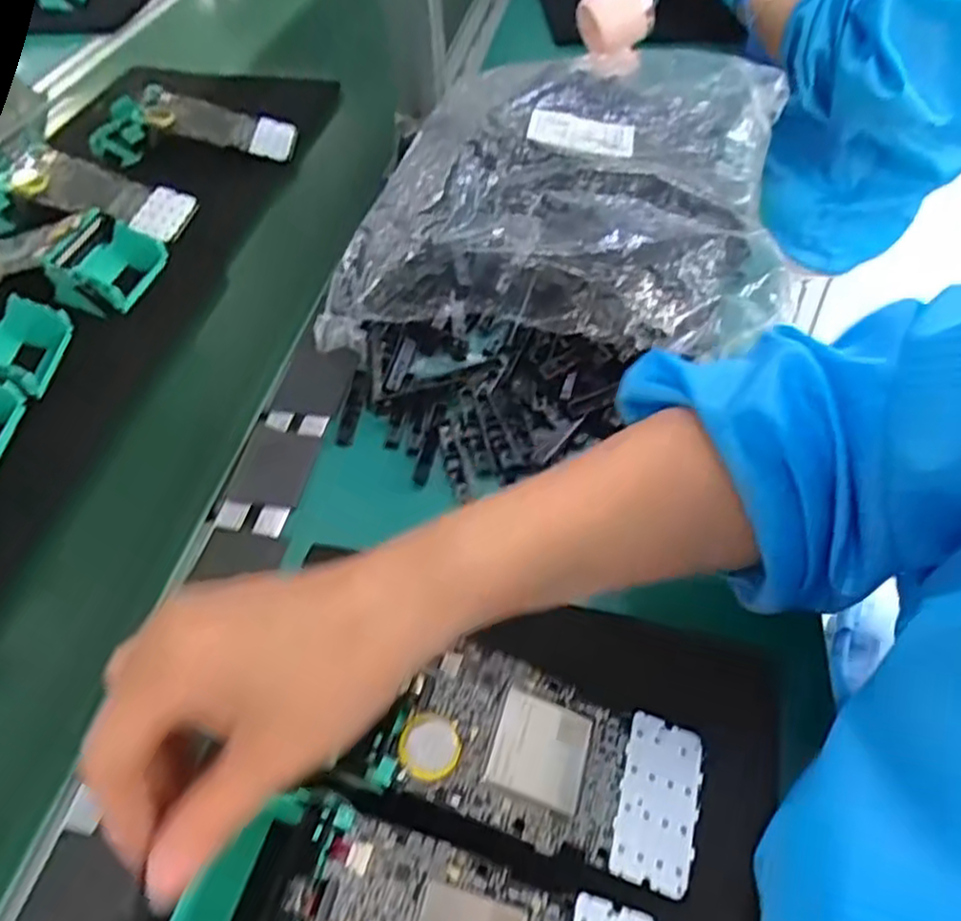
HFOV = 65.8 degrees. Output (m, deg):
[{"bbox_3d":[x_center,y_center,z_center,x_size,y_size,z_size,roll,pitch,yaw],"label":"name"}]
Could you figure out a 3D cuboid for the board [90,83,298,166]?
[{"bbox_3d":[-0.267,-0.316,0.694,0.176,0.046,0.067,1,48,1],"label":"board"}]

